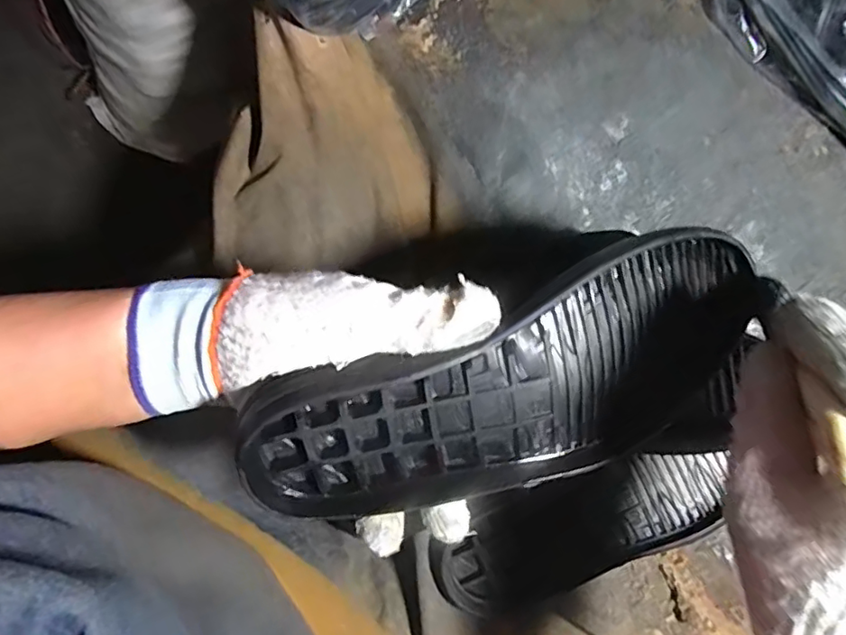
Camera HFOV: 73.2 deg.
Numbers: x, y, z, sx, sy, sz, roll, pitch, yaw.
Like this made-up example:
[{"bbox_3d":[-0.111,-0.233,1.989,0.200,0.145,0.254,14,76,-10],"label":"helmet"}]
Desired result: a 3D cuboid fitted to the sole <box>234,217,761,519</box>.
[{"bbox_3d":[0.044,0.023,0.273,0.272,0.044,0.107,-18,104,-5],"label":"sole"}]

